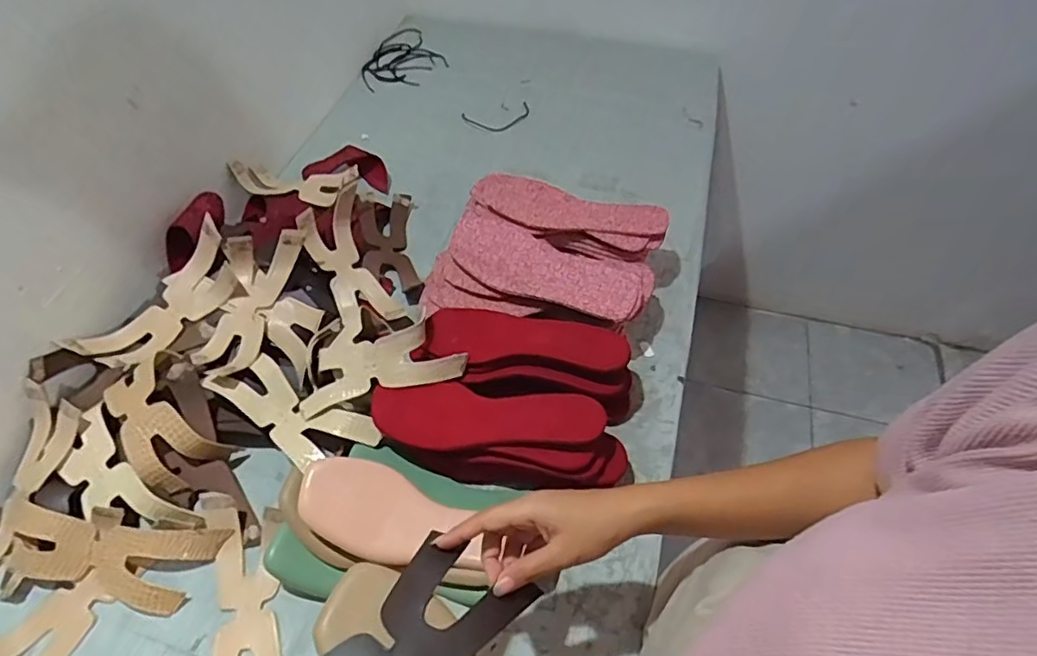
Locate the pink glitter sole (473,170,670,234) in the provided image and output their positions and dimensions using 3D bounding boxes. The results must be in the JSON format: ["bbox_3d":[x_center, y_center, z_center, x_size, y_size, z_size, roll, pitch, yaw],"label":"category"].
[{"bbox_3d":[0.064,-0.157,0.757,0.255,0.011,0.074,15,62,11],"label":"pink glitter sole"}]

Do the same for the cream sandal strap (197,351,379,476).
[{"bbox_3d":[-0.245,0.090,0.633,0.189,0.033,0.081,30,58,22],"label":"cream sandal strap"}]

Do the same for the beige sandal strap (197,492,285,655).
[{"bbox_3d":[-0.264,0.262,0.545,0.074,0.037,0.216,-10,53,-7],"label":"beige sandal strap"}]

